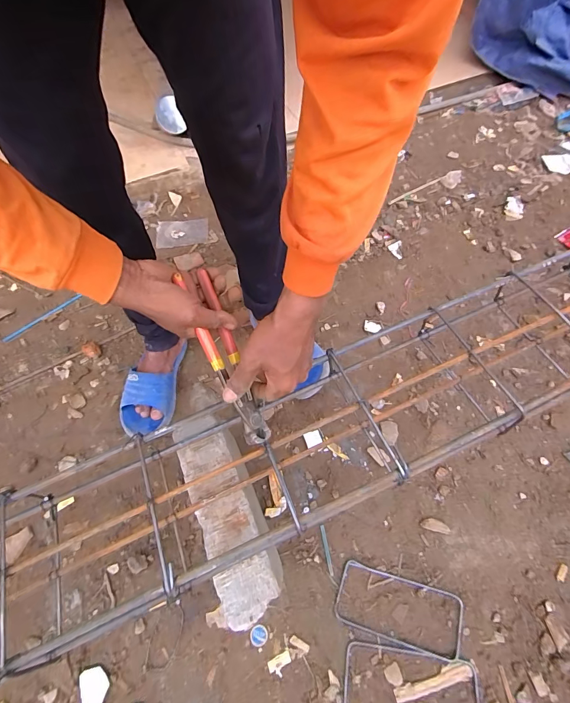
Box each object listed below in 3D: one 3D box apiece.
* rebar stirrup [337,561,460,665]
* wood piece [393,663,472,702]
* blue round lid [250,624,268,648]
[{"bbox_3d":[0.187,0.424,0.582,0.200,0.004,0.091,14,64,10],"label":"rebar stirrup"},{"bbox_3d":[0.225,0.505,0.540,0.120,0.006,0.022,-18,63,-6],"label":"wood piece"},{"bbox_3d":[-0.043,0.463,0.575,0.028,0.004,0.028,-1,62,3],"label":"blue round lid"}]

